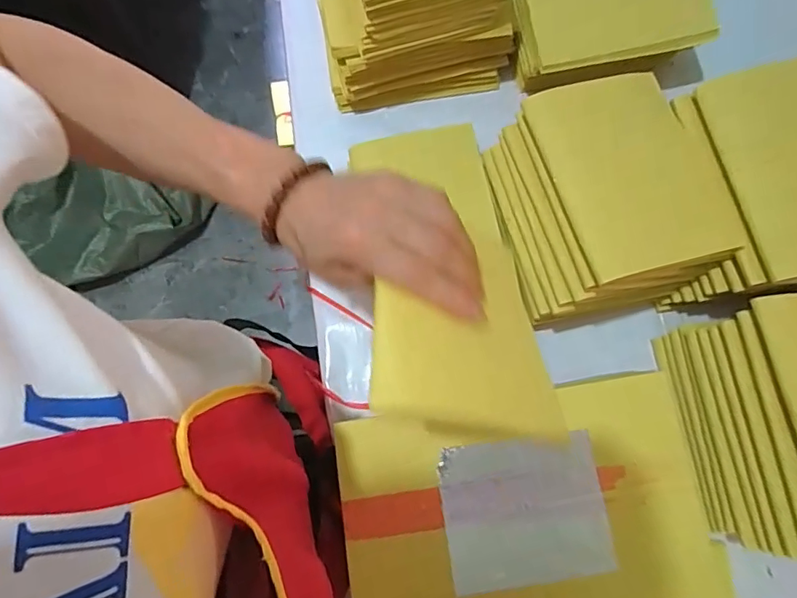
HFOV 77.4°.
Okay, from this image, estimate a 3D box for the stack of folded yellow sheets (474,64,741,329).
[{"bbox_3d":[0.154,-0.074,0.401,0.135,0.108,0.168,-16,78,-3],"label":"stack of folded yellow sheets"}]

